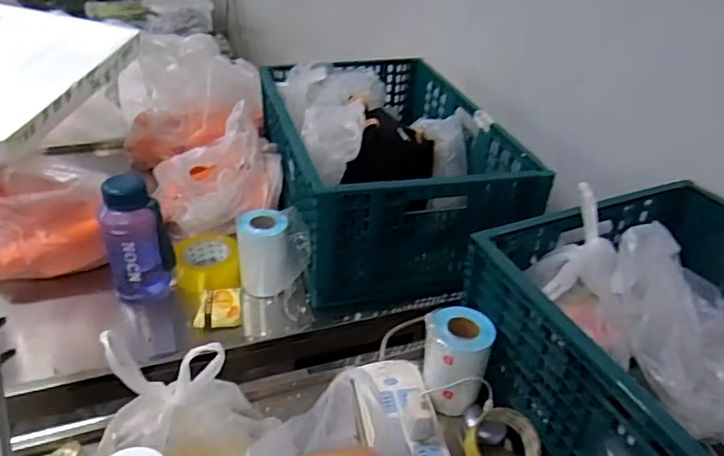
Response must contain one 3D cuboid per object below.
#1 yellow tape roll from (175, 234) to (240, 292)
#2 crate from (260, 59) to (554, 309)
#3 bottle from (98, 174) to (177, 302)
[{"bbox_3d":[-0.271,0.057,0.976,0.105,0.063,0.118,-5,35,-12],"label":"yellow tape roll"},{"bbox_3d":[0.034,-0.147,1.128,0.388,0.241,0.593,-6,35,-15],"label":"crate"},{"bbox_3d":[-0.357,0.031,0.882,0.077,0.218,0.073,19,36,21],"label":"bottle"}]

